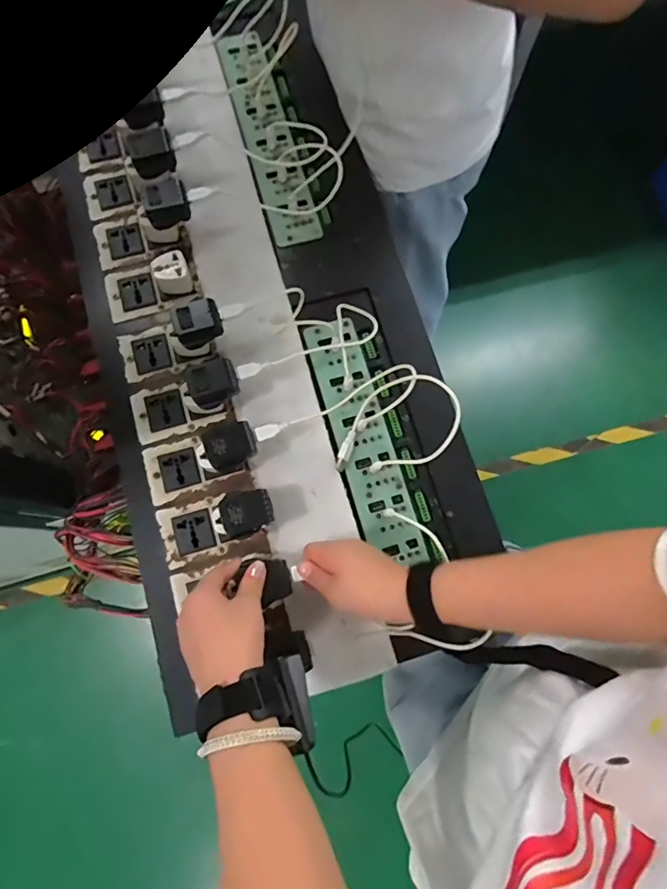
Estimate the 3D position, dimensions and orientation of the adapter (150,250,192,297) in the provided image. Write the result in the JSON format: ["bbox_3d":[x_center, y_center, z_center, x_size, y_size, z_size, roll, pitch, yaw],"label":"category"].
[{"bbox_3d":[-0.187,-0.198,0.542,0.039,0.031,0.034,-16,78,-3],"label":"adapter"}]

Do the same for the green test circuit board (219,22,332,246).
[{"bbox_3d":[-0.077,-0.400,0.604,0.074,0.025,0.309,-16,78,-3],"label":"green test circuit board"}]

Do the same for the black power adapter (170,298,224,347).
[{"bbox_3d":[-0.145,-0.130,0.498,0.050,0.023,0.038,-19,78,-3],"label":"black power adapter"}]

